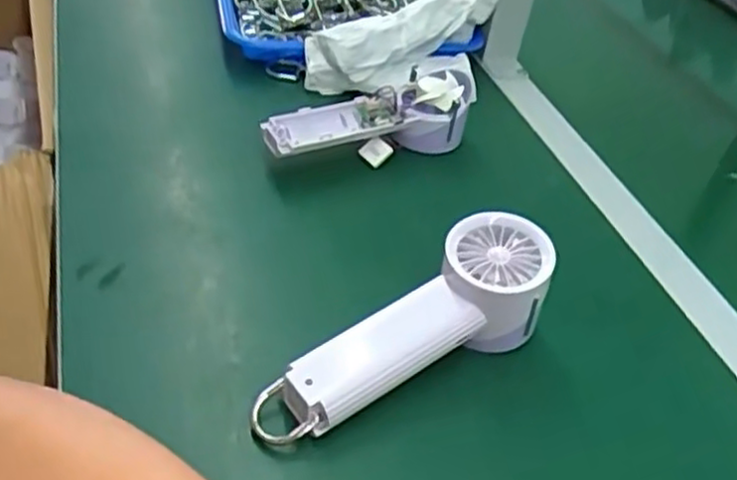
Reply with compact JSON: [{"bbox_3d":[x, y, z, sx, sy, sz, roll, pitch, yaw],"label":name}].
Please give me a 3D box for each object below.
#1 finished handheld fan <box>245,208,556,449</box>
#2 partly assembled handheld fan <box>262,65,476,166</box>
[{"bbox_3d":[0.020,0.045,0.413,0.191,0.061,0.064,-17,46,-26],"label":"finished handheld fan"},{"bbox_3d":[0.003,-0.089,0.584,0.176,0.056,0.064,-20,48,-28],"label":"partly assembled handheld fan"}]

